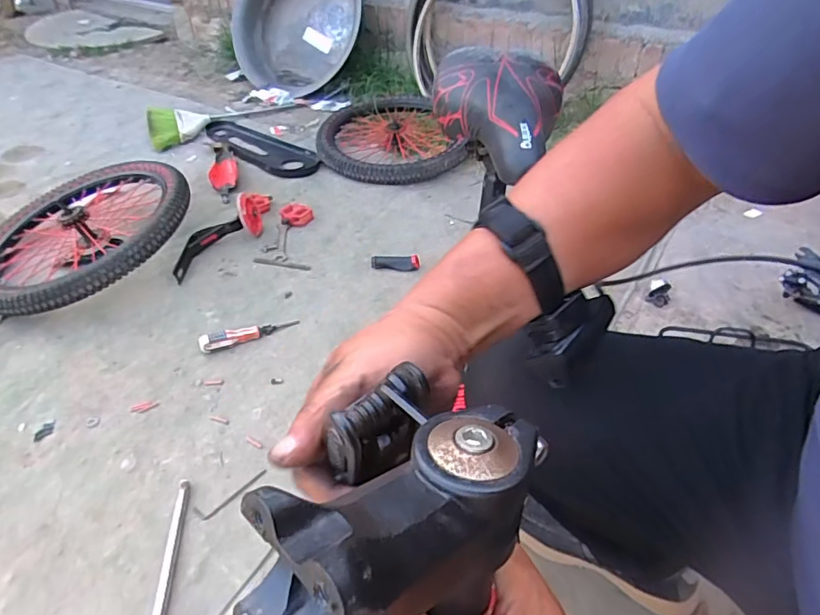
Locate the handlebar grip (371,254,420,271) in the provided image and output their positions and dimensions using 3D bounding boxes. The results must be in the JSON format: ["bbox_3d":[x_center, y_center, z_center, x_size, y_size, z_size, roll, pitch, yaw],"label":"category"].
[{"bbox_3d":[-0.033,-0.099,1.197,0.108,0.029,0.038,-5,40,-7],"label":"handlebar grip"}]

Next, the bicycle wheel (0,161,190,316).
[{"bbox_3d":[-0.745,-0.168,1.190,0.431,0.077,0.468,-8,45,8],"label":"bicycle wheel"}]

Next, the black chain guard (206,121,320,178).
[{"bbox_3d":[-0.492,-0.530,1.713,0.542,0.023,0.190,29,47,29],"label":"black chain guard"}]

